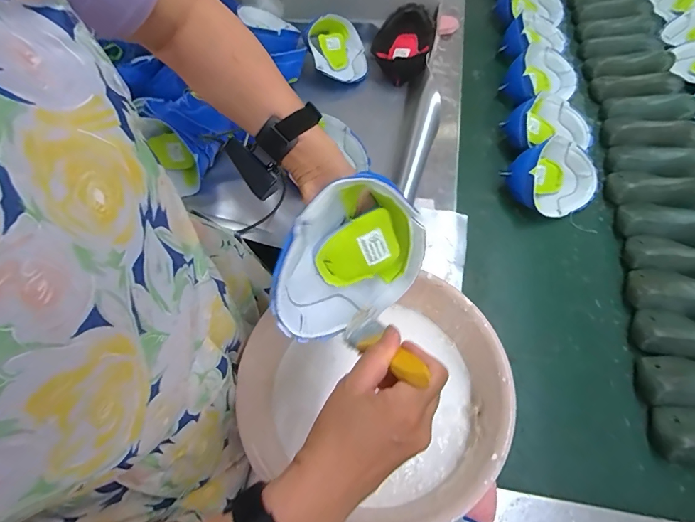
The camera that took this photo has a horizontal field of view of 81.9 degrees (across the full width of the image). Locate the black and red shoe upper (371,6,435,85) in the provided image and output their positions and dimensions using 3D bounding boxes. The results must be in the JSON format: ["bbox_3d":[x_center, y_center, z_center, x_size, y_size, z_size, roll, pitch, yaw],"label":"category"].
[{"bbox_3d":[0.127,-0.481,0.898,0.133,0.042,0.161,1,84,25],"label":"black and red shoe upper"}]

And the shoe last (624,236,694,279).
[{"bbox_3d":[0.557,-0.006,0.665,0.163,0.051,0.073,15,61,13],"label":"shoe last"}]

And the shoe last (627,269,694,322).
[{"bbox_3d":[0.545,0.052,0.639,0.165,0.052,0.076,12,60,11],"label":"shoe last"}]

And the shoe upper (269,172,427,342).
[{"bbox_3d":[-0.005,0.002,0.368,0.154,0.148,0.066,-37,40,-20],"label":"shoe upper"}]

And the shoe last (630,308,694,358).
[{"bbox_3d":[0.526,0.114,0.597,0.166,0.055,0.075,14,61,12],"label":"shoe last"}]

